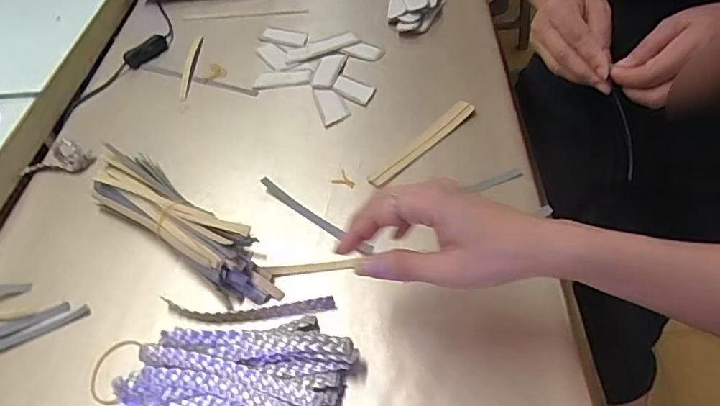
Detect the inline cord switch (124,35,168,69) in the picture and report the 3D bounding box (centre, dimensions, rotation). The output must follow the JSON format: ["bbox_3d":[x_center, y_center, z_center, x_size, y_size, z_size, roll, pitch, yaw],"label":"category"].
[{"bbox_3d":[-0.285,-0.204,0.701,0.063,0.019,0.020,-39,54,-23],"label":"inline cord switch"}]

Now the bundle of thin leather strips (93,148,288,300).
[{"bbox_3d":[-0.162,0.015,0.475,0.225,0.049,0.056,27,58,28],"label":"bundle of thin leather strips"}]

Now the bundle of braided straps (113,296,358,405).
[{"bbox_3d":[-0.091,0.119,0.390,0.166,0.026,0.108,-4,48,5],"label":"bundle of braided straps"}]

